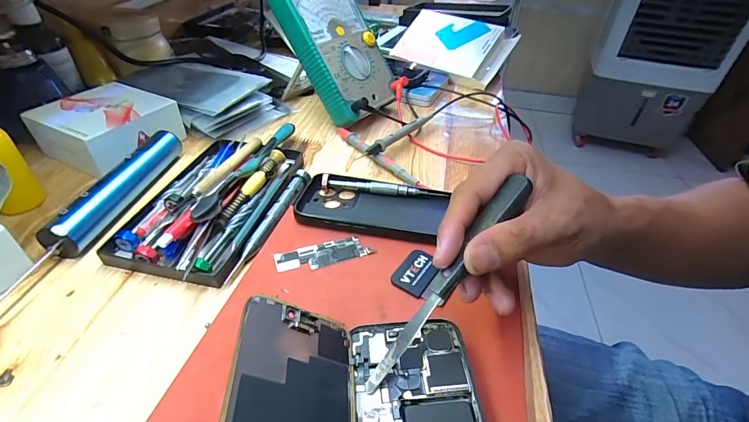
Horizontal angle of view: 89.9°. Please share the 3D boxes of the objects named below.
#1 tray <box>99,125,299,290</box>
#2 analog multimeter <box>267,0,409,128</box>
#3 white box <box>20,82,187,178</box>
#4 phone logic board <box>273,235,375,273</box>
[{"bbox_3d":[-0.141,-0.024,0.335,0.111,0.029,0.195,6,40,4],"label":"tray"},{"bbox_3d":[-0.039,-0.196,0.441,0.111,0.169,0.042,-36,16,-31],"label":"analog multimeter"},{"bbox_3d":[-0.279,-0.088,0.393,0.102,0.044,0.101,19,43,19],"label":"white box"},{"bbox_3d":[-0.039,0.032,0.288,0.072,0.004,0.024,-12,42,-17],"label":"phone logic board"}]

